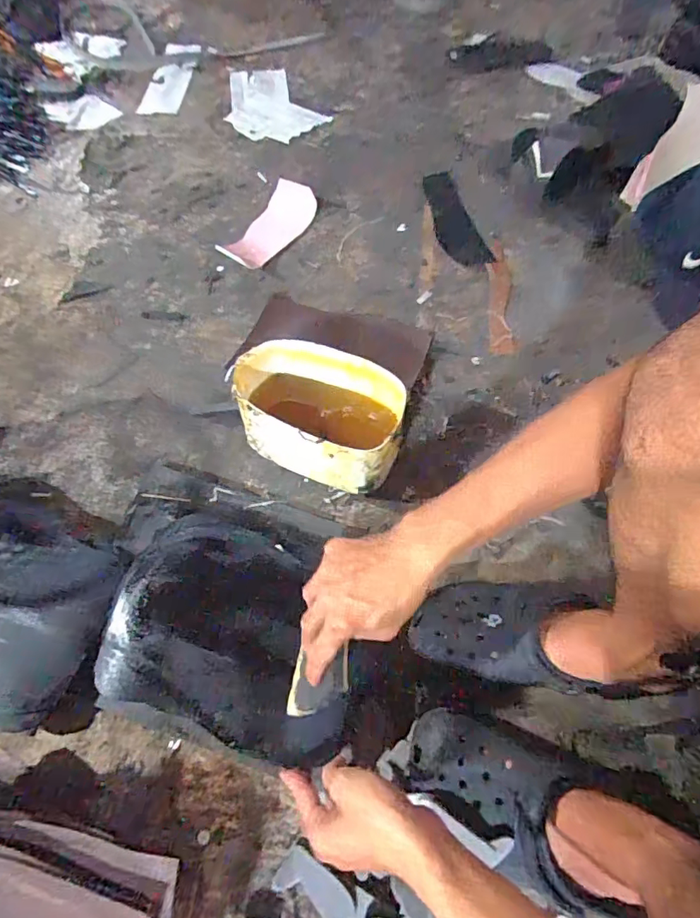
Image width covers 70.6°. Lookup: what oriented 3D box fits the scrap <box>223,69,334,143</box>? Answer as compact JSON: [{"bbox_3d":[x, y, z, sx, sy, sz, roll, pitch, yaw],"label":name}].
[{"bbox_3d":[-0.184,-0.769,1.062,0.179,0.019,0.271,-30,65,-15],"label":"scrap"}]

